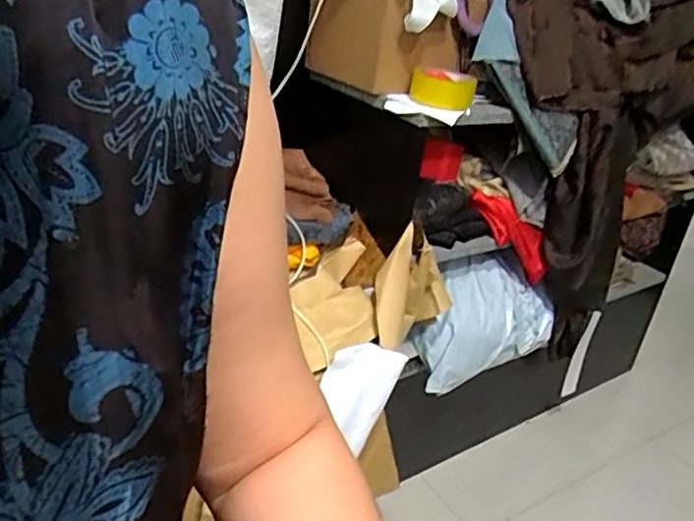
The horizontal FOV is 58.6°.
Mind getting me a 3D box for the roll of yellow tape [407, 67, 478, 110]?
[{"bbox_3d":[0.144,-0.259,0.928,0.097,0.038,0.104,10,28,5],"label":"roll of yellow tape"}]

